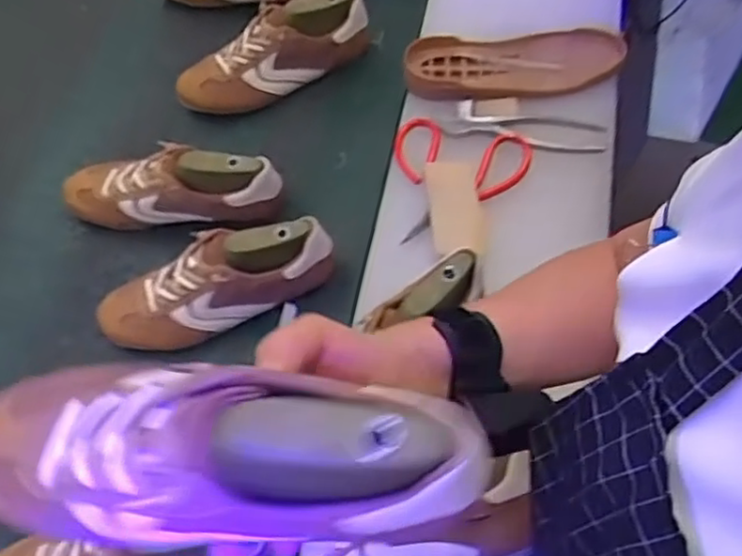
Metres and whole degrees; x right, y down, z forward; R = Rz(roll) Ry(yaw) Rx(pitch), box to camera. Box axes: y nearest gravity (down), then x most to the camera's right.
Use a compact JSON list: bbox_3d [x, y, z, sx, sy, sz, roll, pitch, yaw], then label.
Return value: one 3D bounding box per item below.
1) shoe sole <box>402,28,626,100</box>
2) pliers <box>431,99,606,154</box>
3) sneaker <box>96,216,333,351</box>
[{"bbox_3d":[0.166,-0.251,0.807,0.247,0.030,0.084,-3,61,3],"label":"shoe sole"},{"bbox_3d":[0.168,-0.173,0.775,0.186,0.018,0.047,10,62,10],"label":"pliers"},{"bbox_3d":[-0.168,0.011,0.755,0.264,0.100,0.077,-22,61,6],"label":"sneaker"}]

